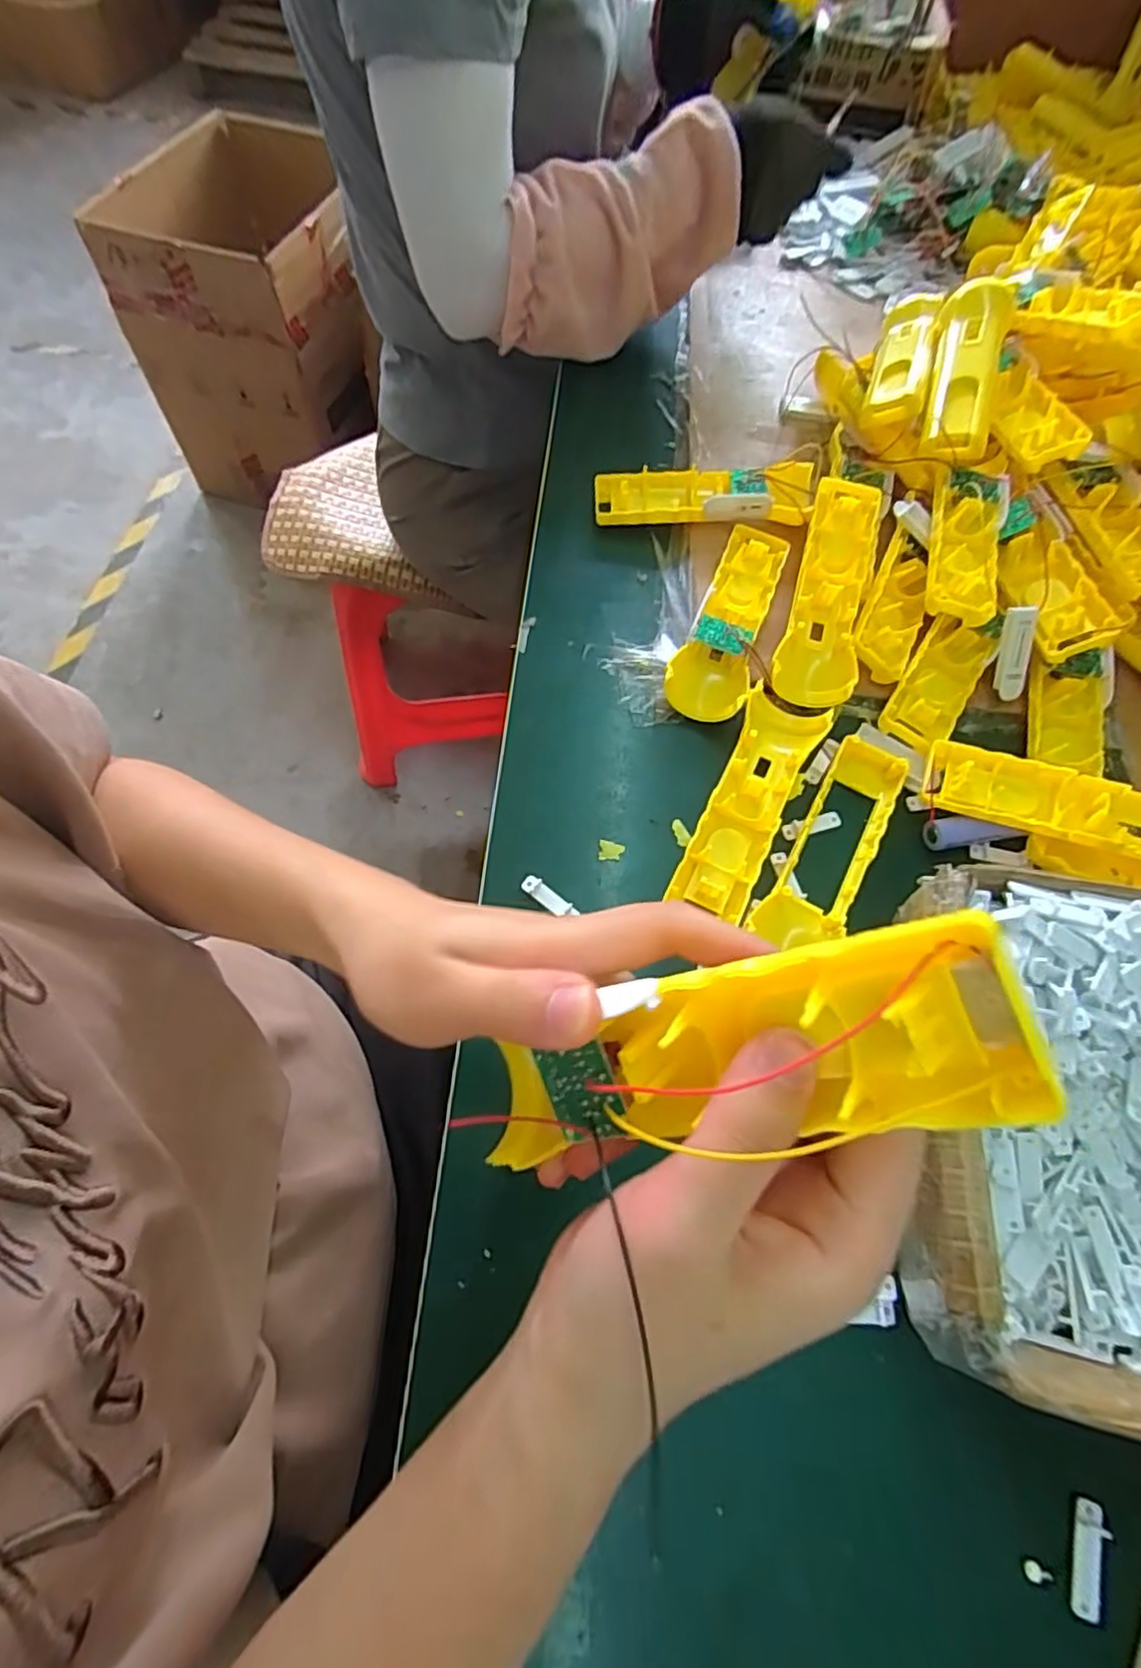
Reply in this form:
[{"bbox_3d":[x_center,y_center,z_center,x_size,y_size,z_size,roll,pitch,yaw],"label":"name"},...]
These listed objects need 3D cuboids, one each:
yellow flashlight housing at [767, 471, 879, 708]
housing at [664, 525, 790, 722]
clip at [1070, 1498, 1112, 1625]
[{"bbox_3d":[0.174,-0.163,0.451,0.052,0.039,0.159,18,65,5],"label":"yellow flashlight housing"},{"bbox_3d":[0.106,-0.145,0.457,0.049,0.023,0.156,18,65,6],"label":"housing"},{"bbox_3d":[0.206,0.288,0.271,0.011,0.006,0.037,20,65,7],"label":"clip"}]

